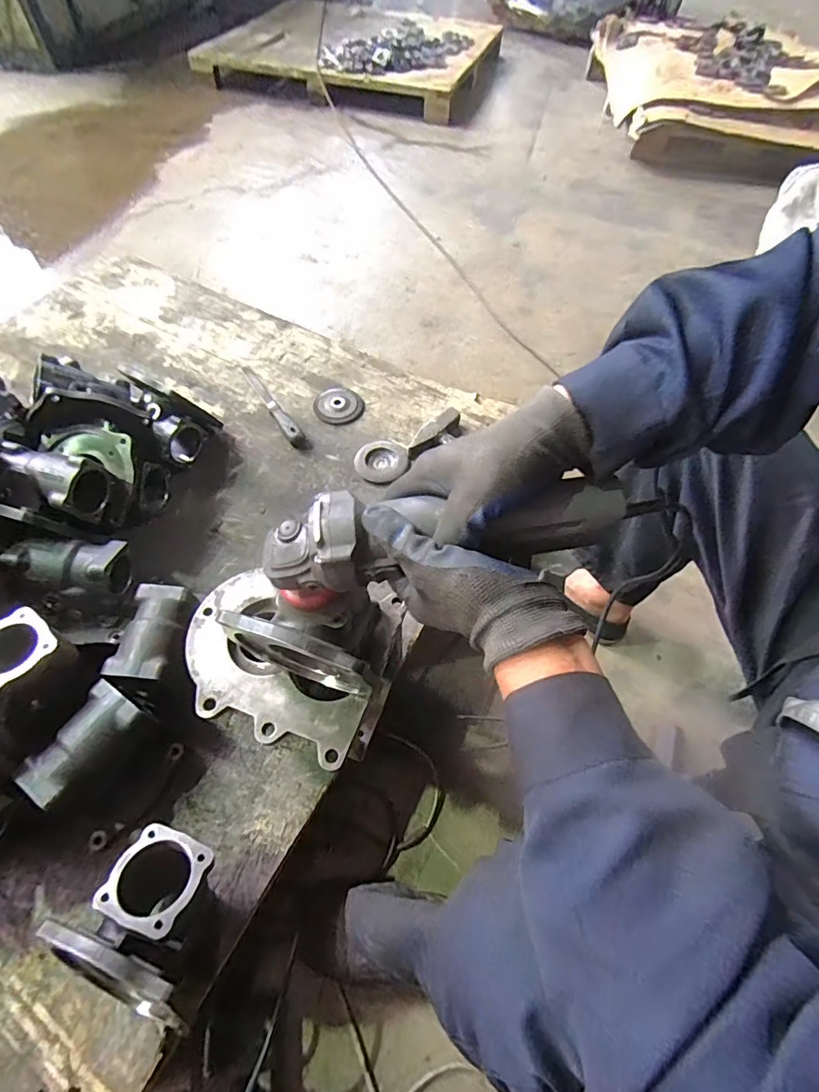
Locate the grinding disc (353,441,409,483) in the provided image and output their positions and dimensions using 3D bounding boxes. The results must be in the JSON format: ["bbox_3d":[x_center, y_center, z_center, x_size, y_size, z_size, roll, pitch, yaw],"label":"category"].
[{"bbox_3d":[-0.052,-0.157,0.876,0.089,0.013,0.091,1,58,-2],"label":"grinding disc"}]

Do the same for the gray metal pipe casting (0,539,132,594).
[{"bbox_3d":[-0.450,0.022,0.635,0.139,0.057,0.075,10,57,-15],"label":"gray metal pipe casting"}]

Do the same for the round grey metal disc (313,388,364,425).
[{"bbox_3d":[-0.139,-0.281,0.954,0.099,0.009,0.095,1,58,-2],"label":"round grey metal disc"}]

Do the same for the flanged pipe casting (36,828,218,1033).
[{"bbox_3d":[-0.237,0.351,0.473,0.127,0.151,0.109,28,61,14],"label":"flanged pipe casting"}]

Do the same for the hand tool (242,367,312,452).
[{"bbox_3d":[-0.272,-0.283,0.938,0.030,0.027,0.271,-30,64,-19],"label":"hand tool"}]

